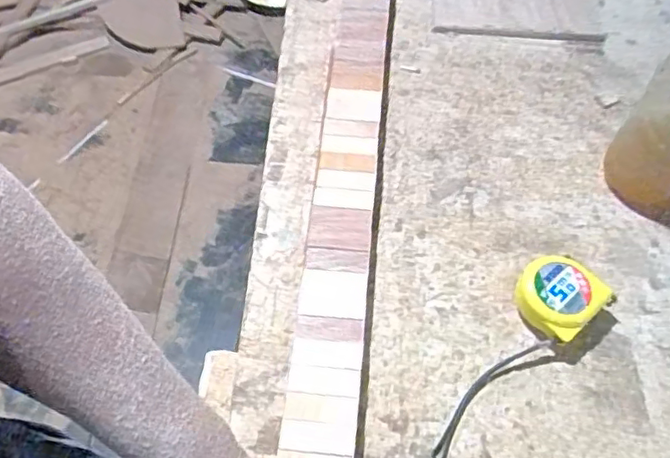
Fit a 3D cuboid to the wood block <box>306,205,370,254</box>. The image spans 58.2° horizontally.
[{"bbox_3d":[0.004,0.005,0.561,0.054,0.027,0.043,4,58,3],"label":"wood block"}]

